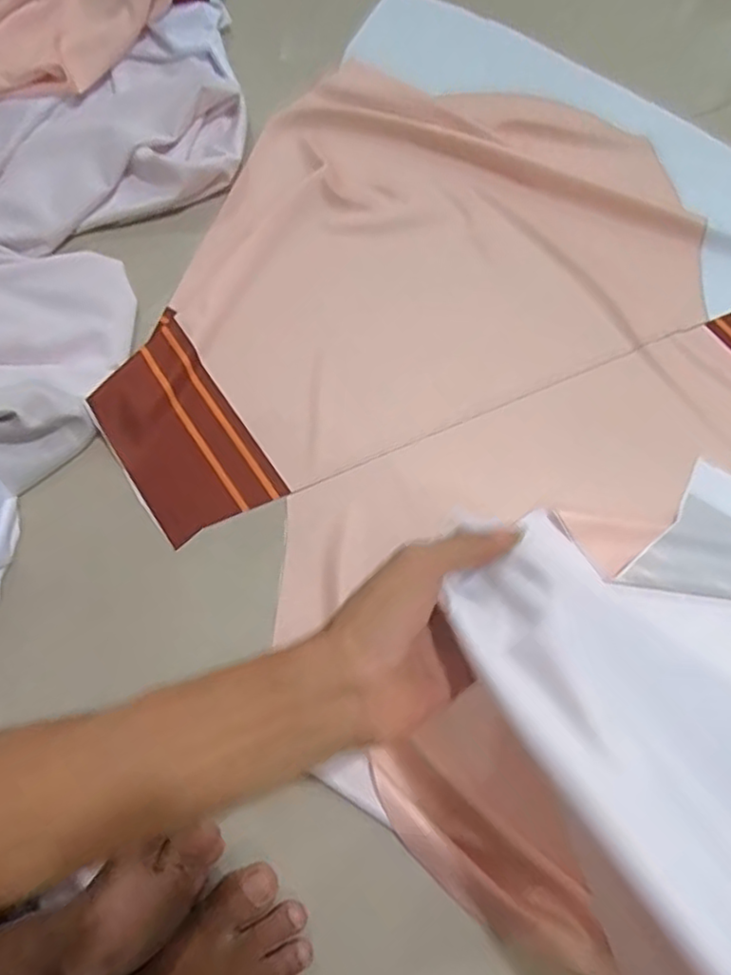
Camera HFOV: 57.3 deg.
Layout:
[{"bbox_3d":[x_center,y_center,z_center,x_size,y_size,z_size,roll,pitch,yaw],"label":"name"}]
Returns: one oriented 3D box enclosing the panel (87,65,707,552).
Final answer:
[{"bbox_3d":[0.009,-0.200,0.573,0.498,0.025,0.333,-23,72,-8],"label":"panel"}]

